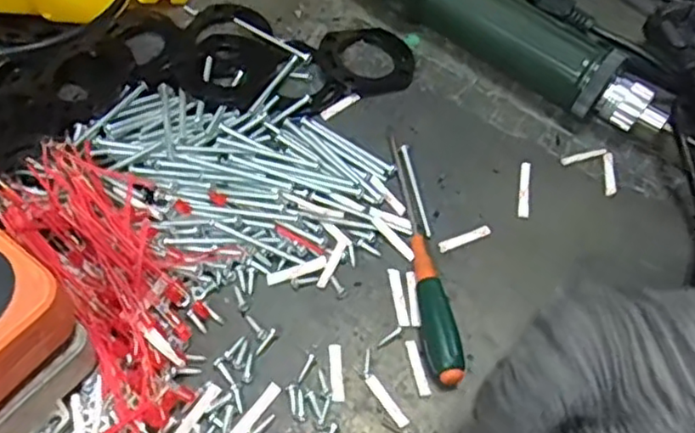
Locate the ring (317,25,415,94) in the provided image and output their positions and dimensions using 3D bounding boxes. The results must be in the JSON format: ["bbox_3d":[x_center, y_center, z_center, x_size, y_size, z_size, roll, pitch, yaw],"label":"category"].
[{"bbox_3d":[0.012,-0.097,0.402,0.055,0.012,0.052,2,60,-3],"label":"ring"}]

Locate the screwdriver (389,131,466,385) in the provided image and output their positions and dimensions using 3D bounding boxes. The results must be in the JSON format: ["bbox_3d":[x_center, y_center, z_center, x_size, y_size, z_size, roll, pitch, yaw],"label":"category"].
[{"bbox_3d":[0.040,0.015,0.335,0.018,0.015,0.143,-2,60,-5],"label":"screwdriver"}]

